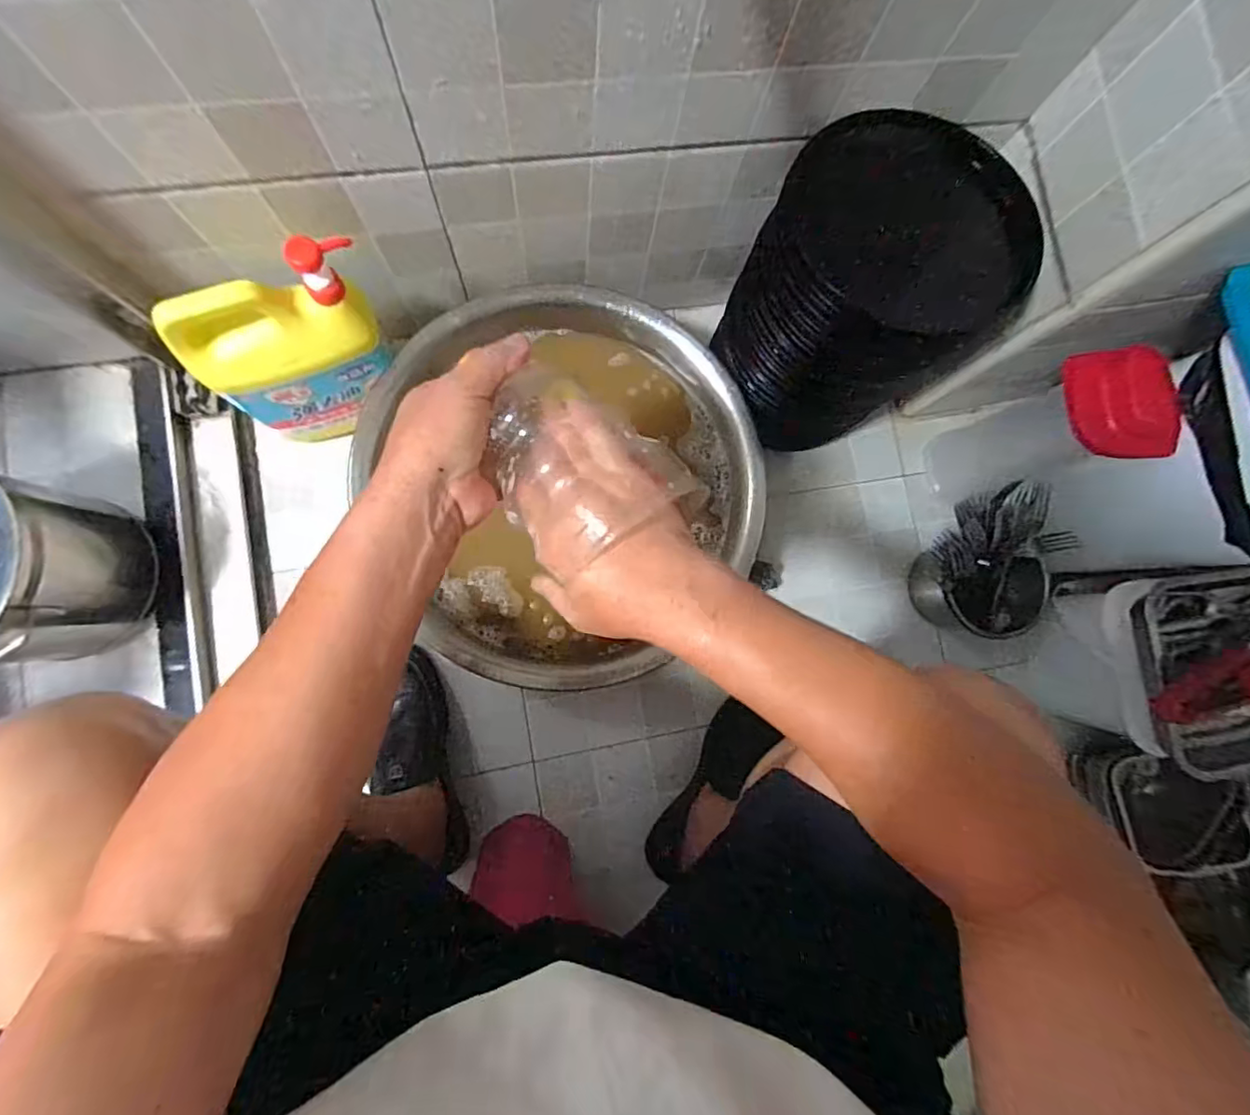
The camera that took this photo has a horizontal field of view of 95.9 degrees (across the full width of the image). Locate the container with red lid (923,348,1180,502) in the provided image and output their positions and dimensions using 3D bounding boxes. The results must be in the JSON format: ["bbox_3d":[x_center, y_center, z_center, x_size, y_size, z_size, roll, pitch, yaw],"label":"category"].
[{"bbox_3d":[0.508,-0.147,0.702,0.091,0.312,0.107,-9,85,-6],"label":"container with red lid"}]

